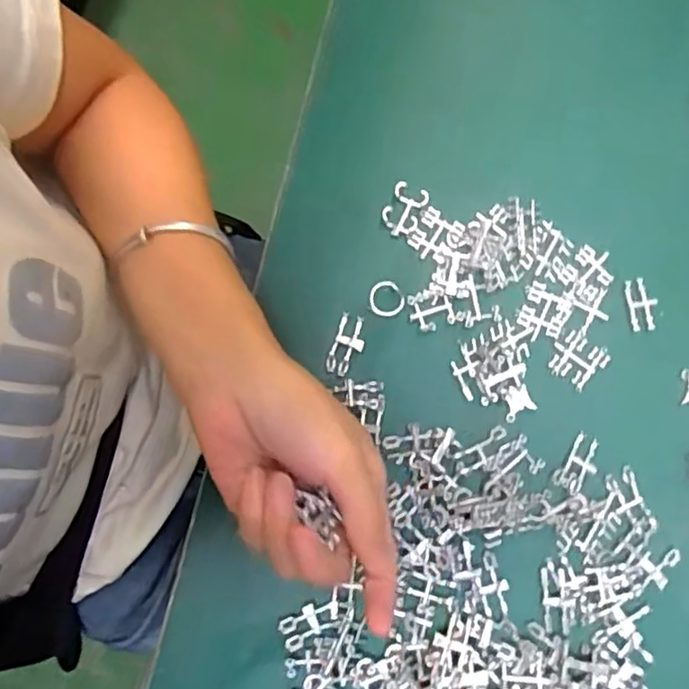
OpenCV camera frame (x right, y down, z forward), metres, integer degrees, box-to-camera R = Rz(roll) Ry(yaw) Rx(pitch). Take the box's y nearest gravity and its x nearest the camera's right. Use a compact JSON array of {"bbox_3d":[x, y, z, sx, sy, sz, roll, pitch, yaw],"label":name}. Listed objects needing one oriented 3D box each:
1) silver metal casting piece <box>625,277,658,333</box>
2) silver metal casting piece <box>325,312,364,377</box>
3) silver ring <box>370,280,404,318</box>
[{"bbox_3d":[0.167,-0.023,0.356,0.015,0.007,0.029,-8,79,-1],"label":"silver metal casting piece"},{"bbox_3d":[0.002,0.000,0.353,0.017,0.004,0.034,20,80,4],"label":"silver metal casting piece"},{"bbox_3d":[0.024,-0.026,0.358,0.019,0.004,0.021,-30,80,-5],"label":"silver ring"}]

